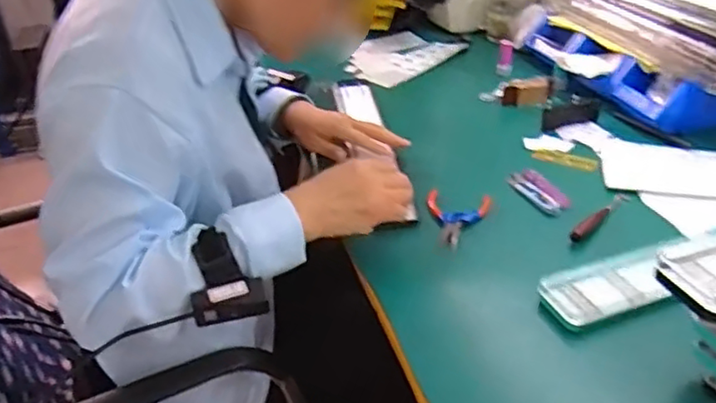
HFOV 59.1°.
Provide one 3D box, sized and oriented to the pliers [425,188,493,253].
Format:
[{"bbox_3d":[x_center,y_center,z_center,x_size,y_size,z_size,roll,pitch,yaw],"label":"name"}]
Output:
[{"bbox_3d":[0.116,0.021,0.737,0.074,0.018,0.112,3,33,11],"label":"pliers"}]

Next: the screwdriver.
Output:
[{"bbox_3d":[0.282,0.014,0.731,0.016,0.021,0.144,23,40,35],"label":"screwdriver"}]

